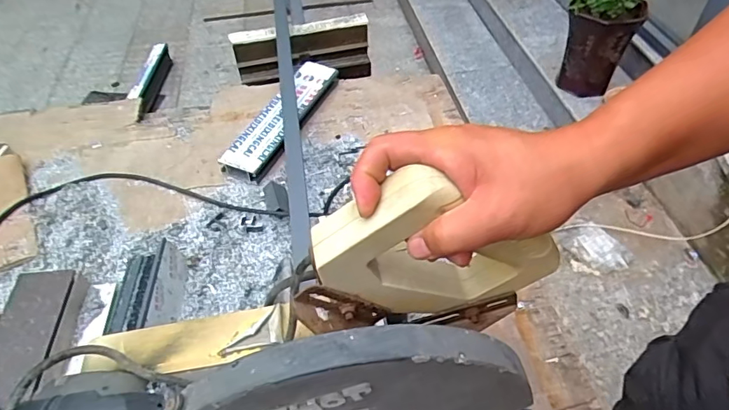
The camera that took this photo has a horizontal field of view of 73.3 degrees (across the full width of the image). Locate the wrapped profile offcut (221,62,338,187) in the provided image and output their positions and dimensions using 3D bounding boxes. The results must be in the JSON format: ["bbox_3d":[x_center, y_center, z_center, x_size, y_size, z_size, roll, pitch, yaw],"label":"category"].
[{"bbox_3d":[-0.156,-0.180,0.970,0.088,0.035,0.350,18,52,17],"label":"wrapped profile offcut"}]

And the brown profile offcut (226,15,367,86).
[{"bbox_3d":[-0.137,-0.343,1.115,0.301,0.124,0.056,-11,48,-9],"label":"brown profile offcut"}]

